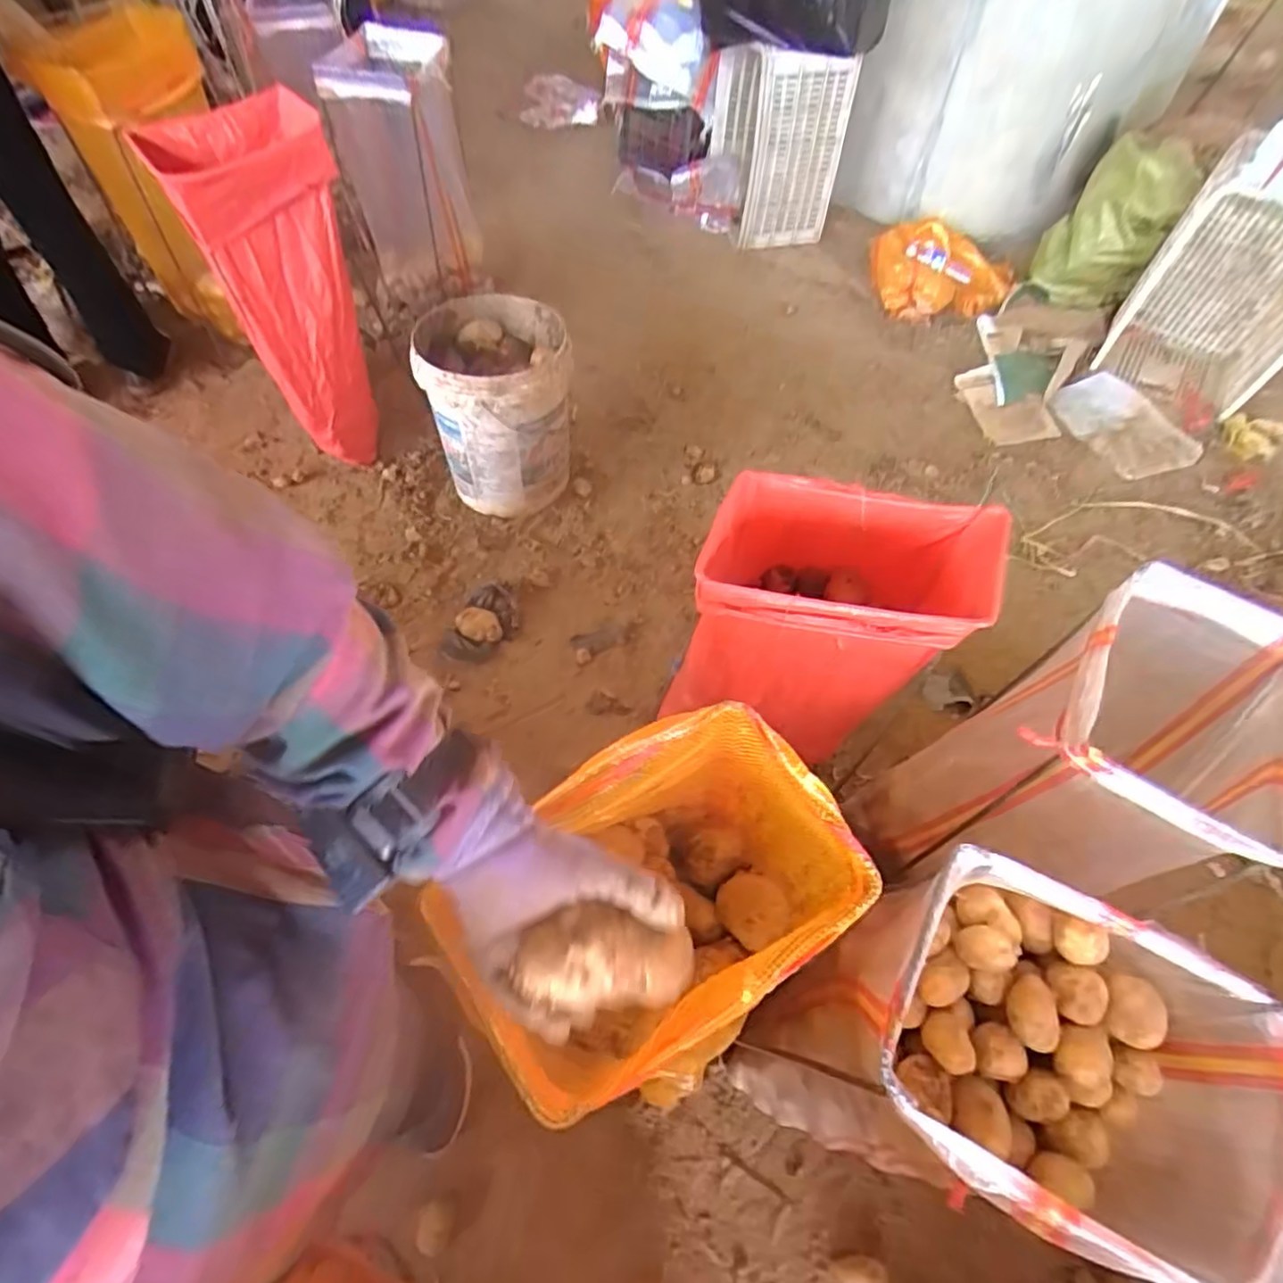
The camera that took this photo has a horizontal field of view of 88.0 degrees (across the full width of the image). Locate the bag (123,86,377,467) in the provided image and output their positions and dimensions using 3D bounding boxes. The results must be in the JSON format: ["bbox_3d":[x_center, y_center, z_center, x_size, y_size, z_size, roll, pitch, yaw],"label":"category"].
[{"bbox_3d":[-0.684,-0.681,1.358,0.271,0.606,0.309,-26,63,-16],"label":"bag"}]

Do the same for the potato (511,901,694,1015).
[{"bbox_3d":[-0.017,0.181,0.375,0.092,0.043,0.046,-4,57,-3],"label":"potato"}]

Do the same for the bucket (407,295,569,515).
[{"bbox_3d":[-0.293,-0.508,1.431,0.273,0.355,0.323,-5,59,-5],"label":"bucket"}]

